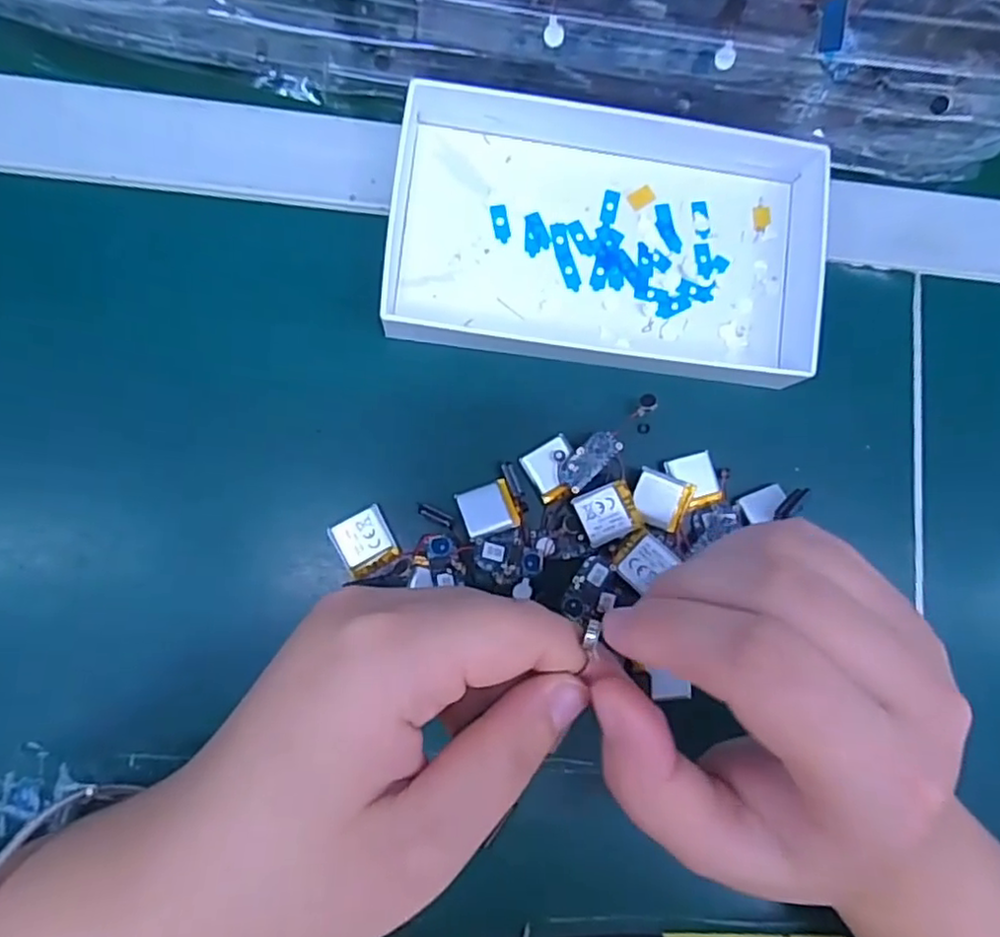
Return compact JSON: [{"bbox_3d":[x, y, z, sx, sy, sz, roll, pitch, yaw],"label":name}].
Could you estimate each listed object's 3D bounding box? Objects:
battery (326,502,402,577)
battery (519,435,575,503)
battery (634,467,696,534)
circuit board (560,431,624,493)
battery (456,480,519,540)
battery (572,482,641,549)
[{"bbox_3d":[-0.053,0.029,0.257,0.021,0.004,0.023,-28,87,-7],"label":"battery"},{"bbox_3d":[0.022,0.000,0.269,0.020,0.007,0.021,-29,88,-7],"label":"battery"},{"bbox_3d":[0.065,0.013,0.266,0.021,0.004,0.021,22,83,-3],"label":"battery"},{"bbox_3d":[0.036,-0.003,0.268,0.027,0.005,0.012,-43,89,-8],"label":"circuit board"},{"bbox_3d":[-0.005,0.016,0.264,0.021,0.006,0.020,-19,86,-7],"label":"battery"},{"bbox_3d":[0.044,0.018,0.266,0.023,0.004,0.022,-22,87,-7],"label":"battery"}]

